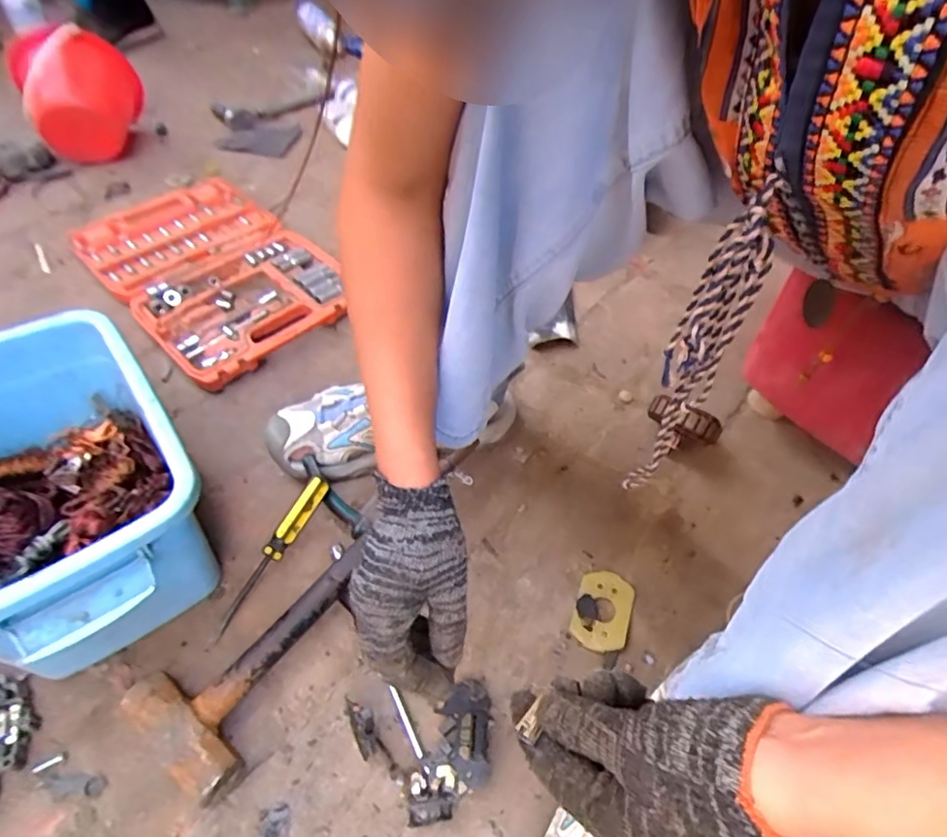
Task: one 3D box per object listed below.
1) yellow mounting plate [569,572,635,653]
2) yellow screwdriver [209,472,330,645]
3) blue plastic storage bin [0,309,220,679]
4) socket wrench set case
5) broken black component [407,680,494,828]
[{"bbox_3d":[0.119,0.176,0.517,0.049,0.004,0.072,16,52,12],"label":"yellow mounting plate"},{"bbox_3d":[-0.185,0.125,0.513,0.015,0.022,0.161,29,79,21],"label":"yellow screwdriver"},{"bbox_3d":[-0.347,0.073,0.472,0.209,0.168,0.299,-28,57,-23],"label":"blue plastic storage bin"},{"bbox_3d":[-0.366,-0.215,0.783,0.409,0.044,0.258,36,58,25],"label":"socket wrench set case"},{"bbox_3d":[-0.013,0.259,0.436,0.049,0.017,0.102,19,46,14],"label":"broken black component"}]

